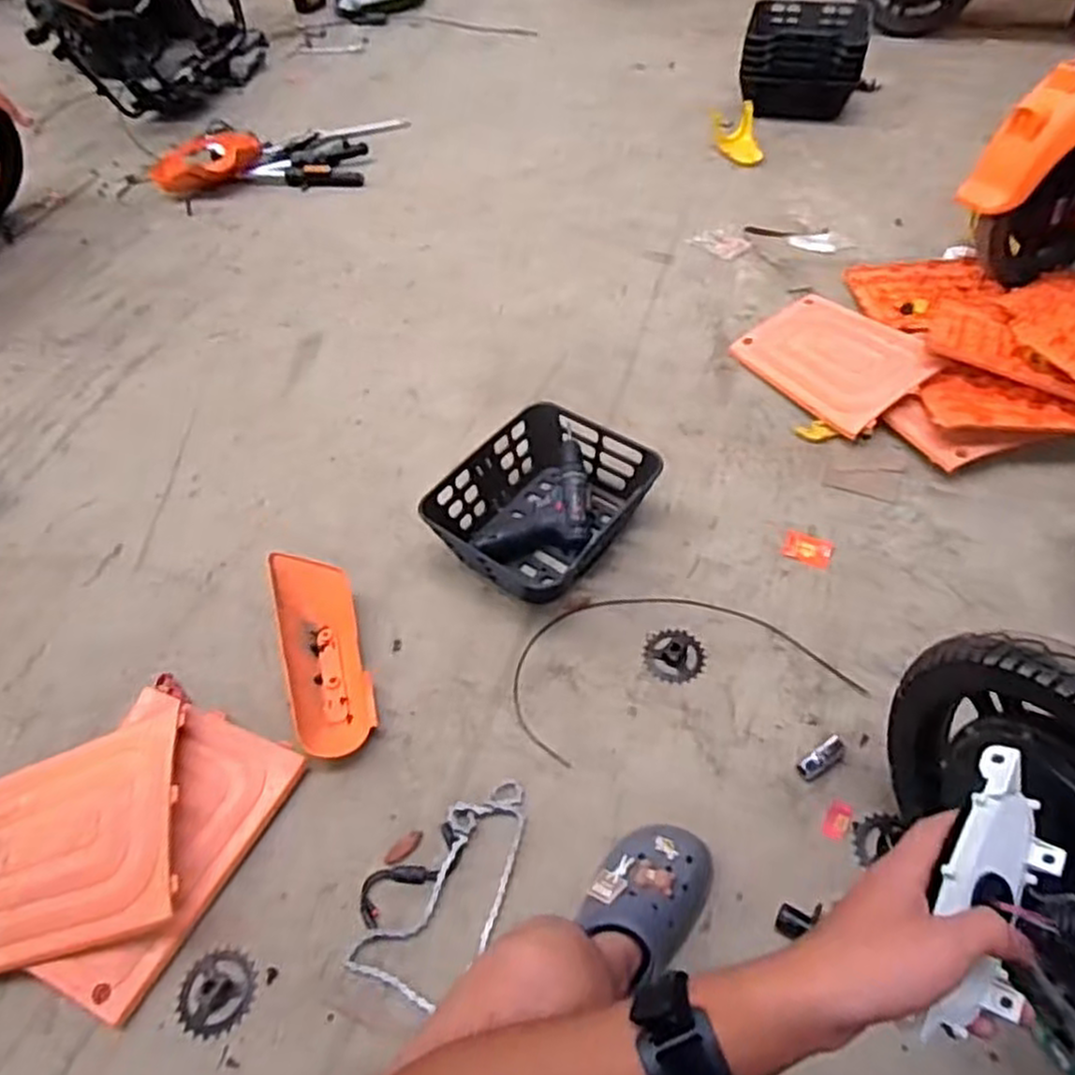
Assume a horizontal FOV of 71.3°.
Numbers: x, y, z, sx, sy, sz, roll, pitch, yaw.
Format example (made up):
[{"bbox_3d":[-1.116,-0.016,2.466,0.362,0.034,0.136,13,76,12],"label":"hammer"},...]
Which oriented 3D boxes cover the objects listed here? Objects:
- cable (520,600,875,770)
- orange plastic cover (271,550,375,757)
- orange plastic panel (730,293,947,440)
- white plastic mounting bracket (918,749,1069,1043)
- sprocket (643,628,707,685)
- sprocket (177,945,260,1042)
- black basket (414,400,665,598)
[{"bbox_3d":[0.192,0.171,1.062,0.453,0.011,0.238,-13,52,-6],"label":"cable"},{"bbox_3d":[-0.309,0.157,1.069,0.114,0.072,0.320,-16,53,-8],"label":"orange plastic cover"},{"bbox_3d":[0.538,-0.328,1.379,0.252,0.063,0.318,-33,57,-20],"label":"orange plastic panel"},{"bbox_3d":[0.247,0.190,0.402,0.059,0.033,0.150,16,72,16],"label":"white plastic mounting bracket"},{"bbox_3d":[0.194,0.162,1.055,0.084,0.022,0.086,-2,52,2],"label":"sprocket"},{"bbox_3d":[-0.353,0.501,0.826,0.083,0.012,0.086,0,52,4],"label":"sprocket"},{"bbox_3d":[0.016,-0.054,1.183,0.265,0.108,0.338,34,61,26],"label":"black basket"}]

